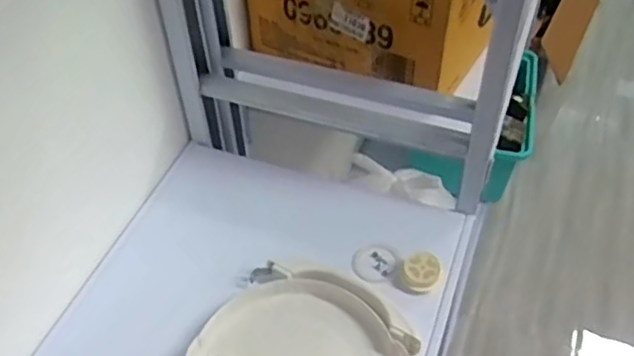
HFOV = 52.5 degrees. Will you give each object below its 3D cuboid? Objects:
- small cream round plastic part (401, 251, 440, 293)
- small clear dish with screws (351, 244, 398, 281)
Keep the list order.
[{"bbox_3d":[0.117,0.106,0.724,0.040,0.037,0.030,7,48,9],"label":"small cream round plastic part"},{"bbox_3d":[0.068,0.099,0.757,0.049,0.010,0.049,-1,47,1],"label":"small clear dish with screws"}]

